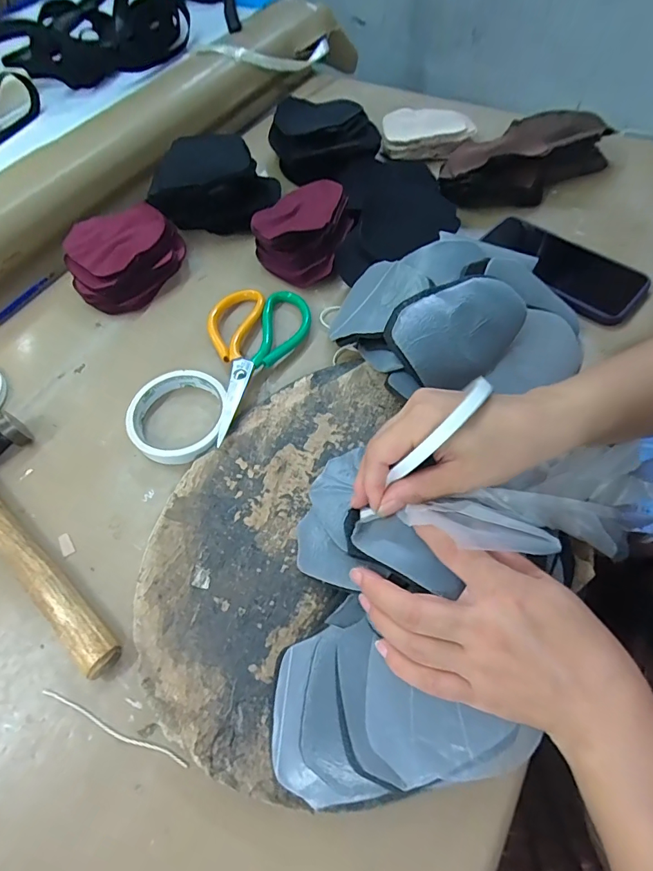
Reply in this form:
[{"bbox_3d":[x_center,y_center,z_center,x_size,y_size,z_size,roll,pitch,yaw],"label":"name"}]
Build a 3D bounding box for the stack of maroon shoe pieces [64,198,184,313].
[{"bbox_3d":[-0.223,-0.198,0.496,0.099,0.054,0.127,36,69,21],"label":"stack of maroon shoe pieces"}]

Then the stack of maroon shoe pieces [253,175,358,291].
[{"bbox_3d":[-0.026,-0.229,0.497,0.100,0.046,0.117,18,64,13],"label":"stack of maroon shoe pieces"}]

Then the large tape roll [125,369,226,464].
[{"bbox_3d":[-0.135,-0.018,0.404,0.083,0.021,0.090,-1,61,3],"label":"large tape roll"}]

